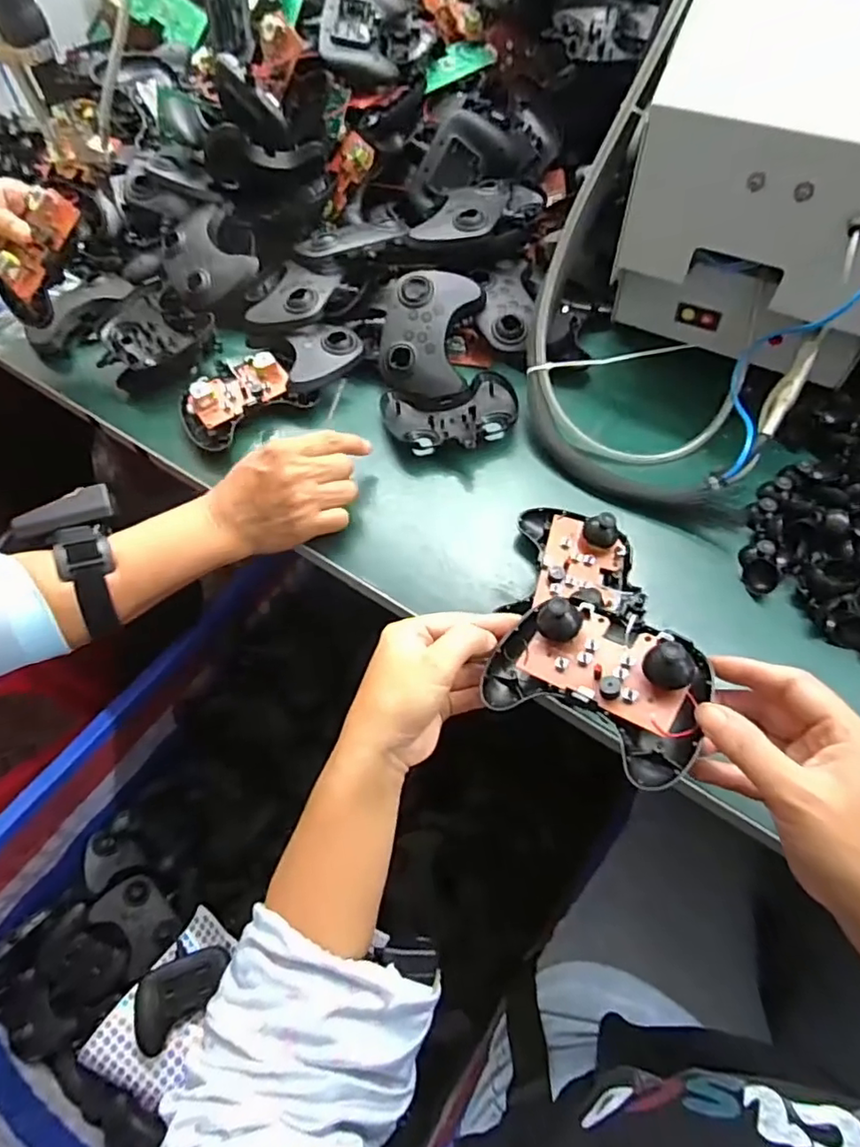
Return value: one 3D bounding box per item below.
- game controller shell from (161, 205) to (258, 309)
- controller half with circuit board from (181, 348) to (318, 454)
[{"bbox_3d":[-0.237,-0.329,0.634,0.084,0.044,0.120,-32,63,-15],"label":"game controller shell"},{"bbox_3d":[-0.175,-0.161,0.559,0.111,0.032,0.080,-36,64,-16],"label":"controller half with circuit board"}]

